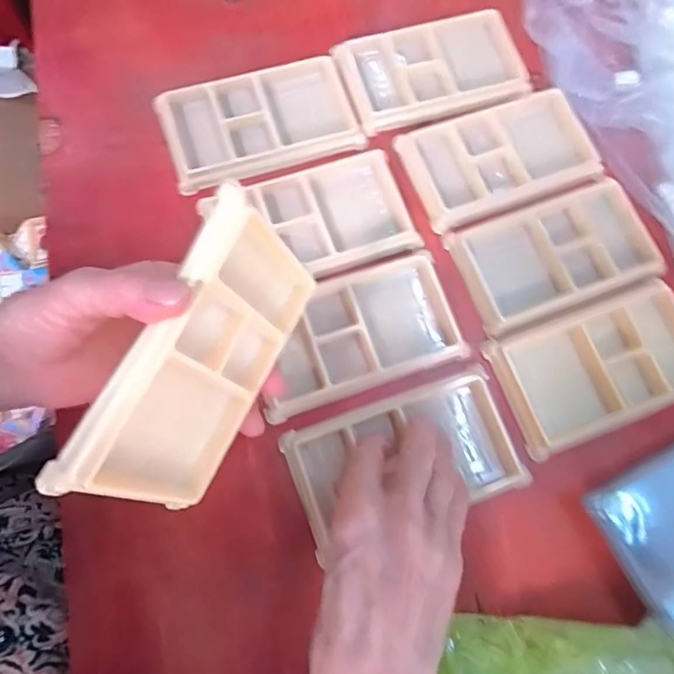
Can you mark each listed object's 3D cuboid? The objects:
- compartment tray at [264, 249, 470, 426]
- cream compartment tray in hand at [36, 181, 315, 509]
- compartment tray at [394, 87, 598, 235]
[{"bbox_3d":[0.012,-0.004,0.304,0.133,0.013,0.077,-18,77,-5],"label":"compartment tray"},{"bbox_3d":[-0.058,0.011,0.207,0.013,0.075,0.128,22,74,28],"label":"cream compartment tray in hand"},{"bbox_3d":[0.120,-0.133,0.340,0.135,0.011,0.079,-20,77,-6],"label":"compartment tray"}]

